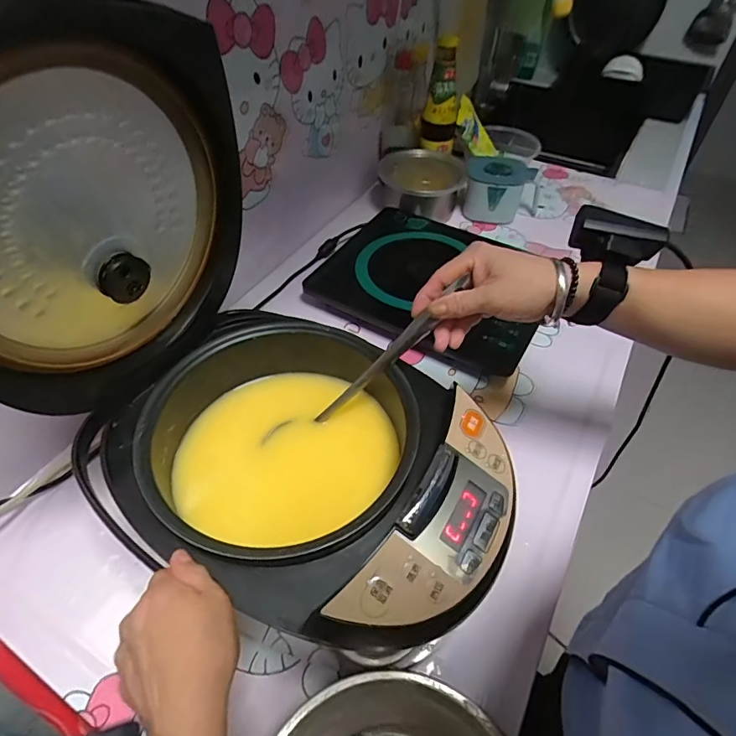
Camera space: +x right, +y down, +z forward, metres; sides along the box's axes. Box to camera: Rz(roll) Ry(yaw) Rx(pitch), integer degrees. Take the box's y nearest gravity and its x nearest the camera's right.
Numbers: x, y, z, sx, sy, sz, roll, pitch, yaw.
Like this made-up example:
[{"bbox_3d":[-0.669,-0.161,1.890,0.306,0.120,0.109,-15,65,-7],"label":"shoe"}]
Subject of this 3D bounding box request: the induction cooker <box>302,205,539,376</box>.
[{"bbox_3d":[0.098,-0.147,0.757,0.355,0.059,0.272,22,52,17],"label":"induction cooker"}]

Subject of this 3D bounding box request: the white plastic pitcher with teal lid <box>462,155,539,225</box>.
[{"bbox_3d":[0.248,-0.345,0.909,0.117,0.089,0.098,19,51,14],"label":"white plastic pitcher with teal lid"}]

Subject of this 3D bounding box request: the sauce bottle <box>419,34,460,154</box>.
[{"bbox_3d":[0.139,-0.507,0.872,0.064,0.171,0.074,9,49,6],"label":"sauce bottle"}]

